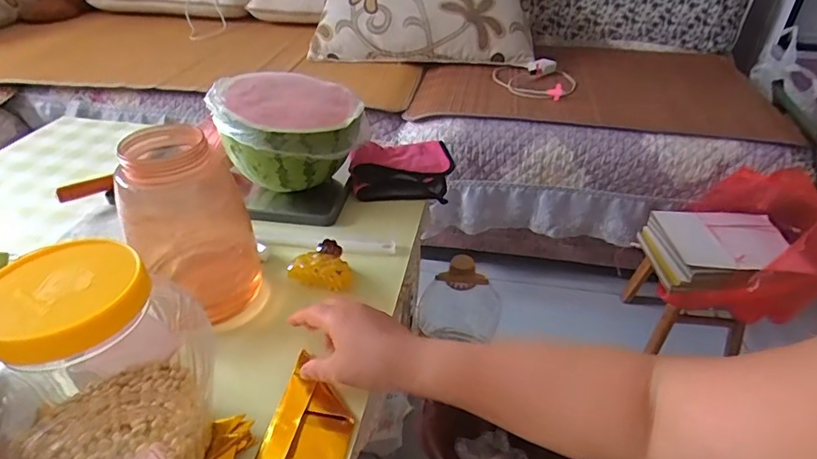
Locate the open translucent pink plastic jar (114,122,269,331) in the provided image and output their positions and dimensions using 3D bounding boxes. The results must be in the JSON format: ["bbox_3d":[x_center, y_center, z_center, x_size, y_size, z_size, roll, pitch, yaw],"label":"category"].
[{"bbox_3d":[-0.223,0.004,0.527,0.112,0.198,0.094,-15,38,-19],"label":"open translucent pink plastic jar"}]

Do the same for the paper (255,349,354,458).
[{"bbox_3d":[-0.093,0.184,0.439,0.075,0.019,0.174,5,31,13],"label":"paper"}]

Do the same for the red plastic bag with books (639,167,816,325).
[{"bbox_3d":[0.653,-0.006,1.005,0.306,0.221,0.311,16,38,20],"label":"red plastic bag with books"}]

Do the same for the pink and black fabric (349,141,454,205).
[{"bbox_3d":[-0.011,-0.105,0.808,0.160,0.049,0.154,3,35,3],"label":"pink and black fabric"}]

